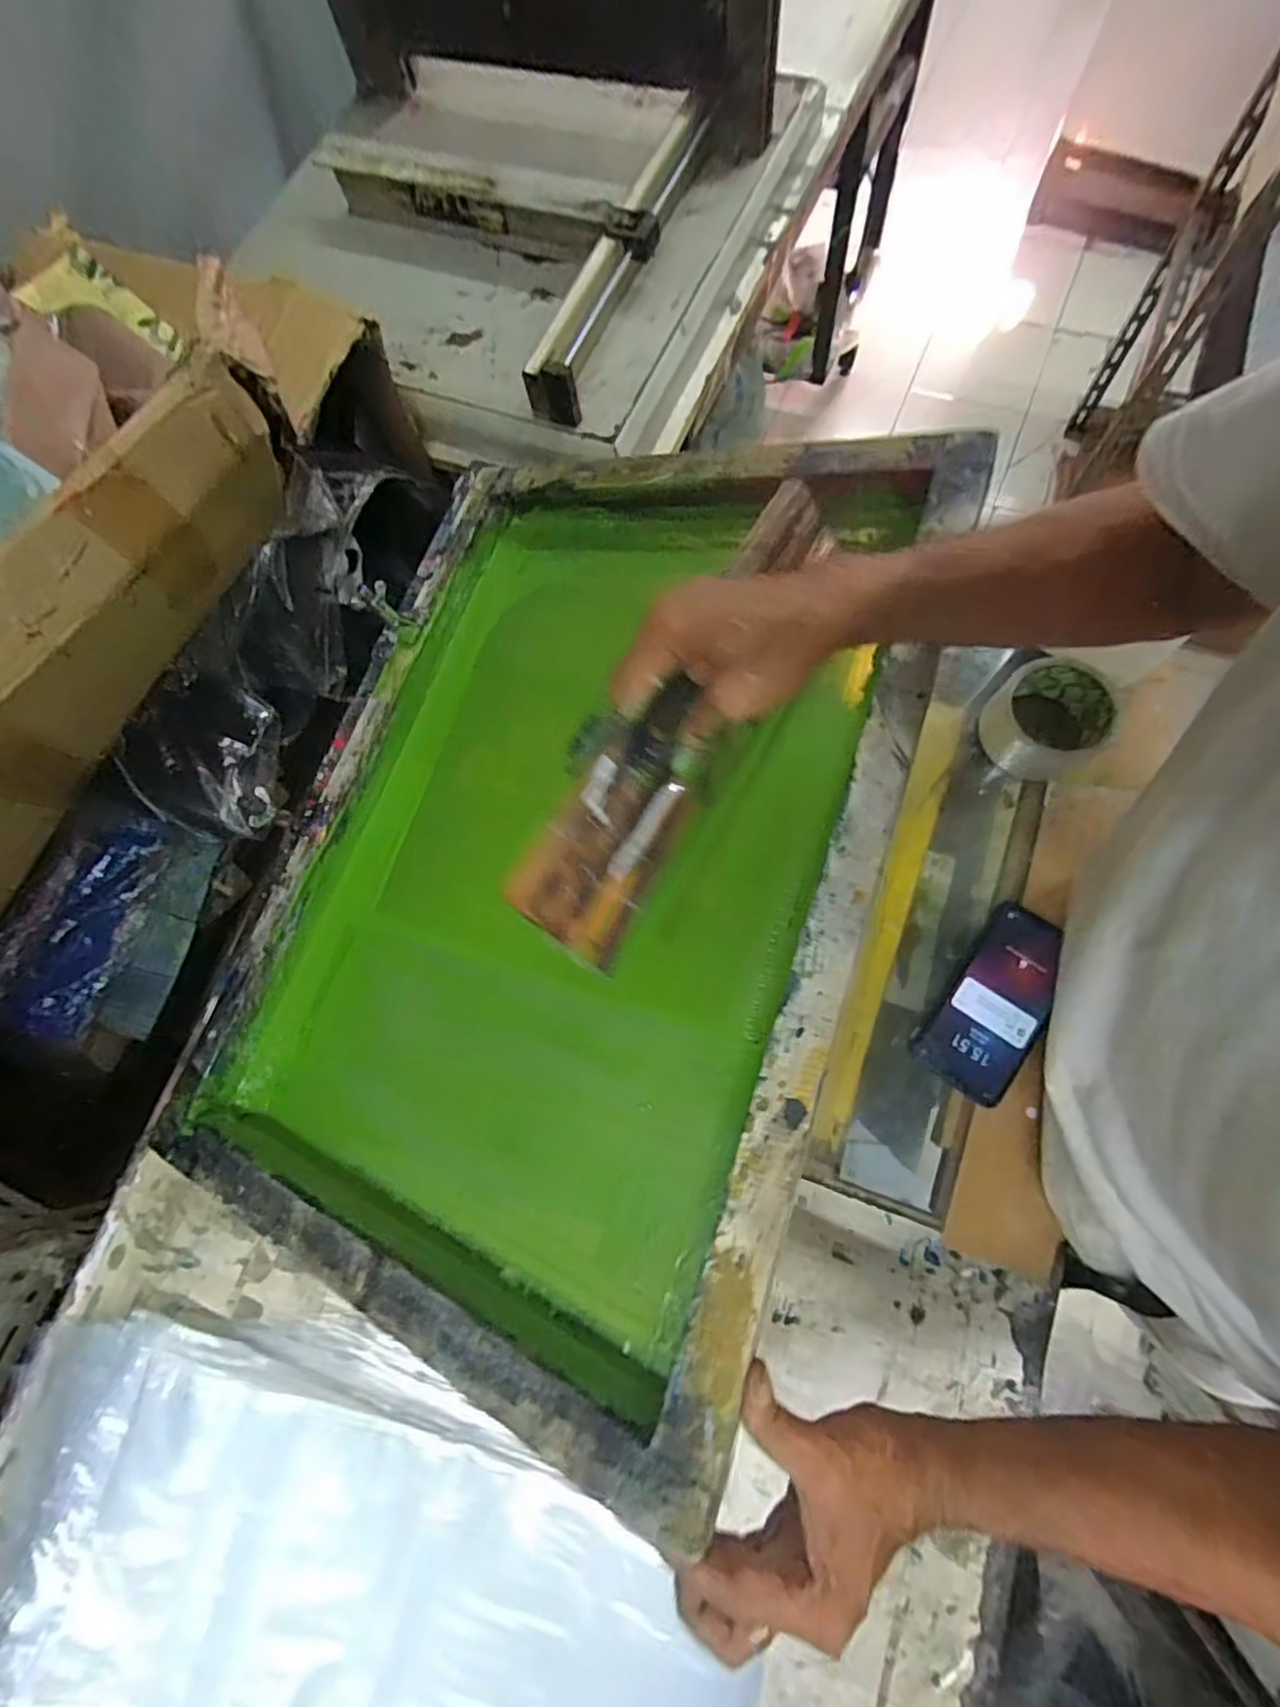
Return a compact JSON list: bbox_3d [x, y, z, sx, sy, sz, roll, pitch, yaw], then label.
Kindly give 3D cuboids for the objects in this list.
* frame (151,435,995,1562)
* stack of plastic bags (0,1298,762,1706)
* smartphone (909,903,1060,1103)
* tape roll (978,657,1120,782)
[{"bbox_3d":[-0.062,-0.020,0.477,0.457,0.067,0.644,13,77,25],"label":"frame"},{"bbox_3d":[-0.217,0.570,0.418,0.547,0.042,0.391,19,77,10],"label":"stack of plastic bags"},{"bbox_3d":[0.281,0.116,0.496,0.071,0.014,0.149,34,80,13],"label":"smartphone"},{"bbox_3d":[0.348,-0.114,0.534,0.096,0.045,0.093,-40,75,-6],"label":"tape roll"}]

